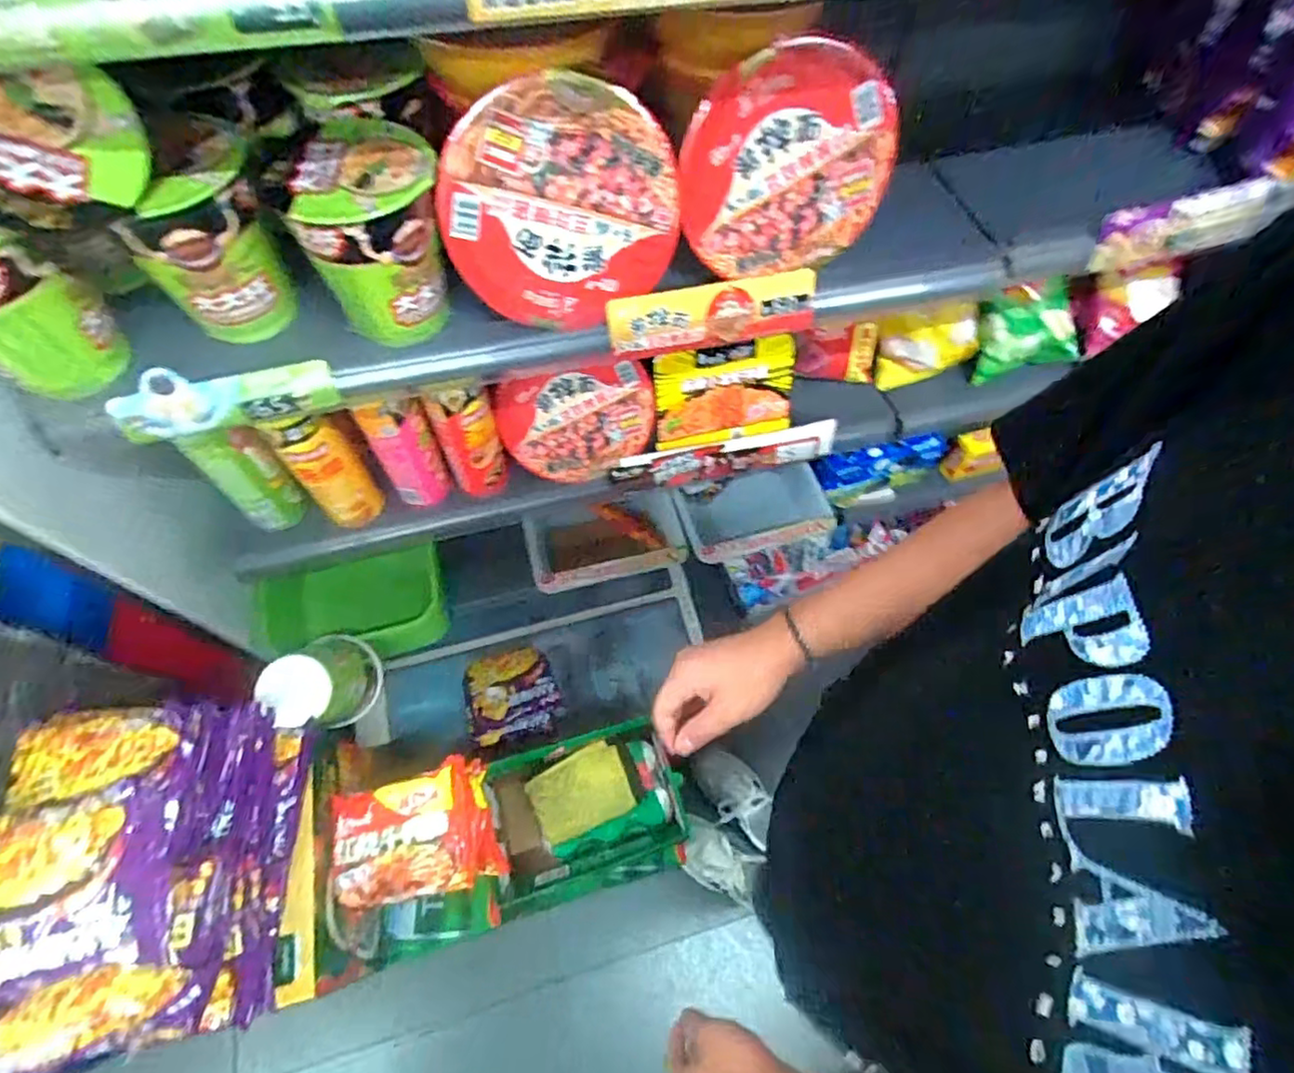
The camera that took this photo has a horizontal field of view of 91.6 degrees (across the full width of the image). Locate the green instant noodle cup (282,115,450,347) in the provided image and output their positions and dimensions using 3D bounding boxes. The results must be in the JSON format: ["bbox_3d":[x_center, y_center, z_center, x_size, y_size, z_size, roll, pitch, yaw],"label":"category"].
[{"bbox_3d":[-0.210,-0.235,0.504,0.104,0.129,0.109,-9,63,-7],"label":"green instant noodle cup"}]

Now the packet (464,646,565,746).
[{"bbox_3d":[-0.233,0.267,1.074,0.155,0.065,0.152,-11,64,-8],"label":"packet"}]

